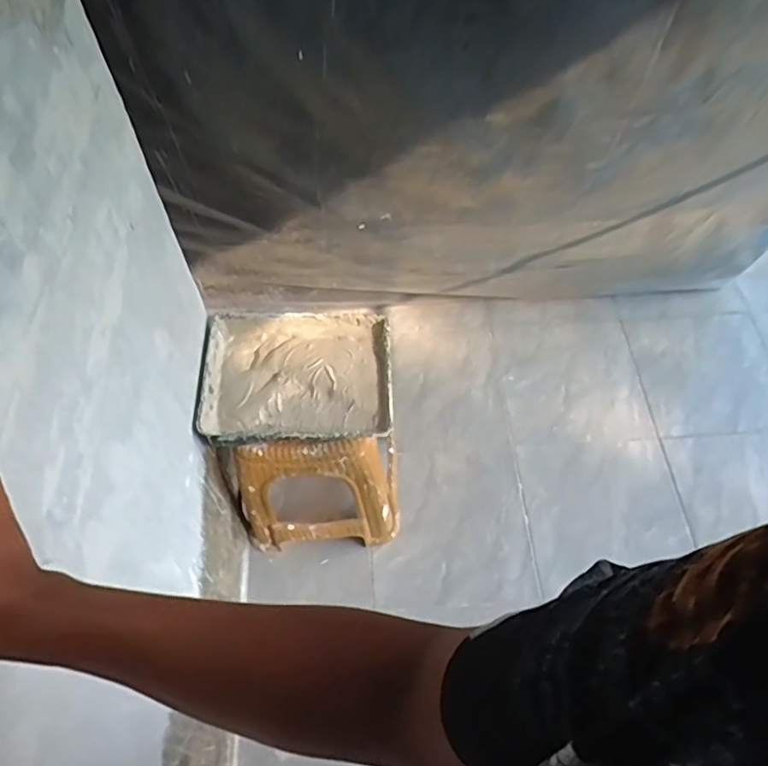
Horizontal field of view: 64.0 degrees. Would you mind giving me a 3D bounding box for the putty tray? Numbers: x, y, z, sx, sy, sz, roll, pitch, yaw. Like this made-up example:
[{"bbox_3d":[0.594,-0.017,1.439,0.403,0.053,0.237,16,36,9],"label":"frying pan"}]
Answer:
[{"bbox_3d":[-0.169,-0.010,1.222,0.360,0.070,0.286,-2,59,-1],"label":"putty tray"}]

